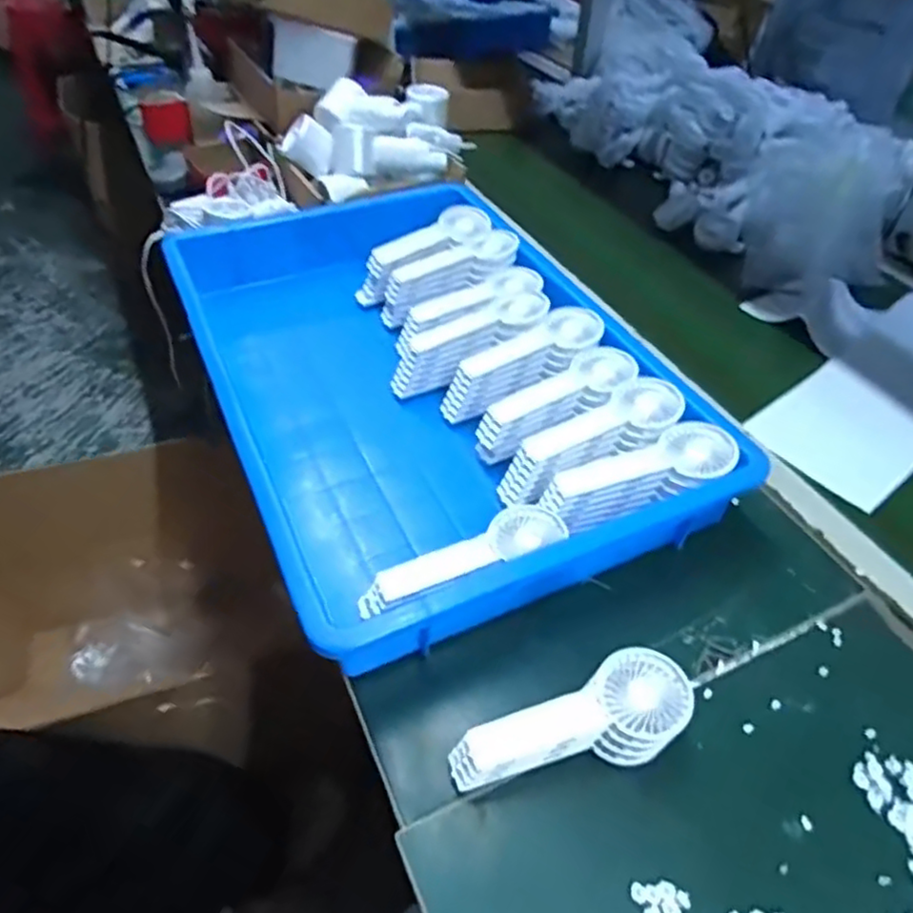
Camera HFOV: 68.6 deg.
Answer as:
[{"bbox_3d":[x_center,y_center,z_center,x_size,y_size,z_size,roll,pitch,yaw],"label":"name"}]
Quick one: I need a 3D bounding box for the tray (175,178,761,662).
[{"bbox_3d":[-0.041,-0.089,0.652,0.352,0.085,0.546,-20,50,-21],"label":"tray"}]

